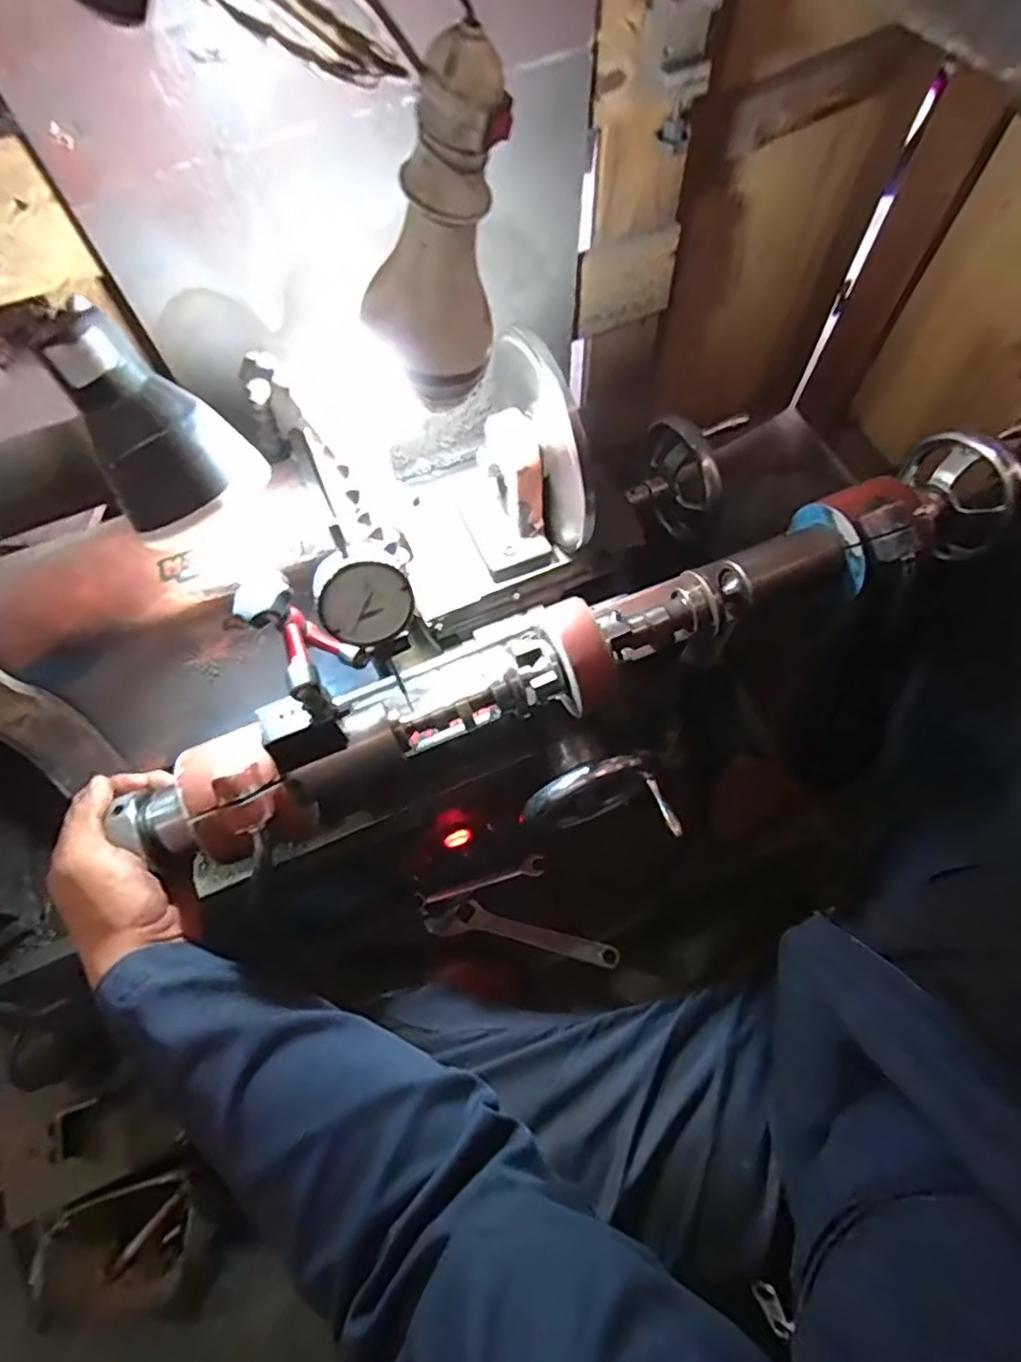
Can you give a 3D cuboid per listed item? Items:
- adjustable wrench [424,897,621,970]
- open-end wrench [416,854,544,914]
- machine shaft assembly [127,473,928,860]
[{"bbox_3d":[0.019,0.360,0.914,0.270,0.023,0.050,9,66,5],"label":"adjustable wrench"},{"bbox_3d":[-0.042,0.298,0.939,0.191,0.008,0.030,-14,93,-10],"label":"open-end wrench"},{"bbox_3d":[0.022,-0.014,0.451,0.580,0.085,0.078,-23,67,-8],"label":"machine shaft assembly"}]

